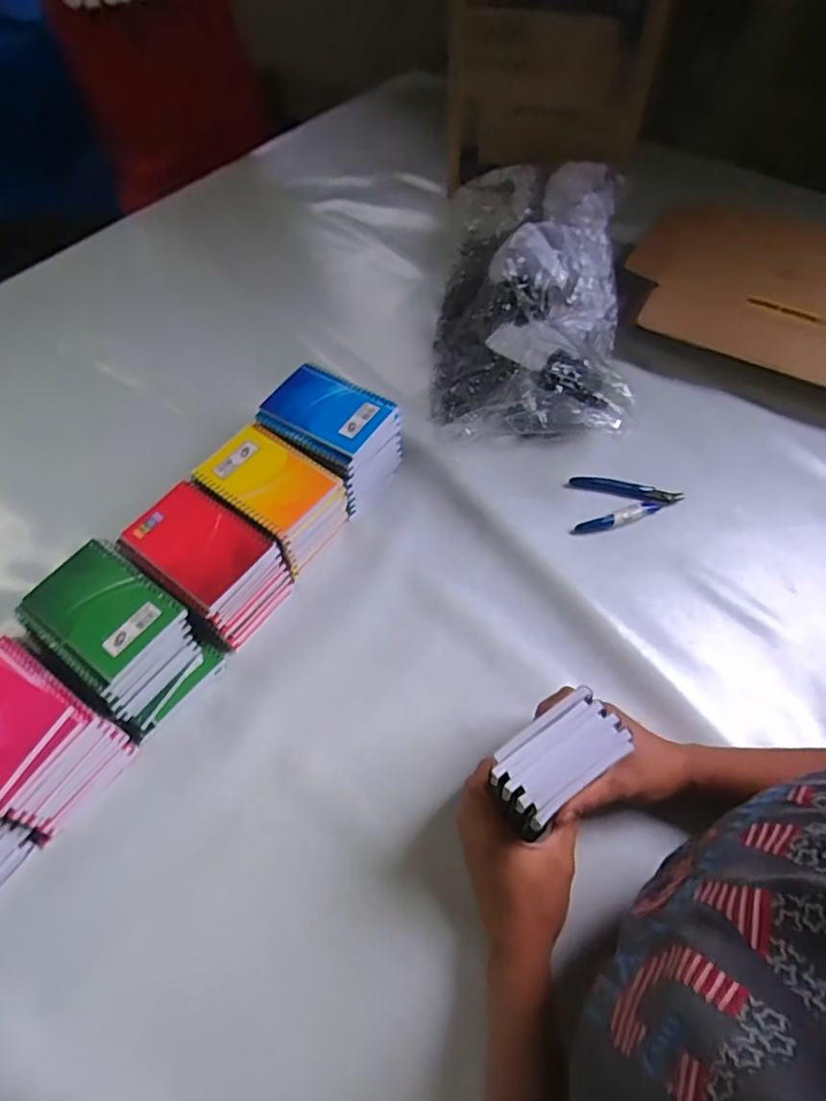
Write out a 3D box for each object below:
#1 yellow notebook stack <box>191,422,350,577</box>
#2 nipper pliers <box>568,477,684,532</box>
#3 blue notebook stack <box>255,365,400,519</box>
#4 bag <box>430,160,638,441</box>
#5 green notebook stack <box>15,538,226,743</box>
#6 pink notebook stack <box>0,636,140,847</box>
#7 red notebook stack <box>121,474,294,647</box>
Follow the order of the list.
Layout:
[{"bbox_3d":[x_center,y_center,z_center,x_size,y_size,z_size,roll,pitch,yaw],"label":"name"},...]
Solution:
[{"bbox_3d":[-0.143,-0.055,0.588,0.126,0.085,0.090,34,66,21],"label":"yellow notebook stack"},{"bbox_3d":[0.233,-0.051,0.604,0.117,0.012,0.072,0,59,4],"label":"nipper pliers"},{"bbox_3d":[-0.092,-0.127,0.623,0.148,0.085,0.100,32,66,20],"label":"blue notebook stack"},{"bbox_3d":[0.146,-0.313,0.691,0.217,0.127,0.458,5,59,7],"label":"bag"},{"bbox_3d":[-0.269,0.080,0.514,0.145,0.092,0.106,36,67,22],"label":"green notebook stack"},{"bbox_3d":[-0.337,0.153,0.478,0.148,0.089,0.097,30,65,20],"label":"pink notebook stack"},{"bbox_3d":[-0.200,0.014,0.554,0.125,0.091,0.093,31,65,20],"label":"red notebook stack"}]

